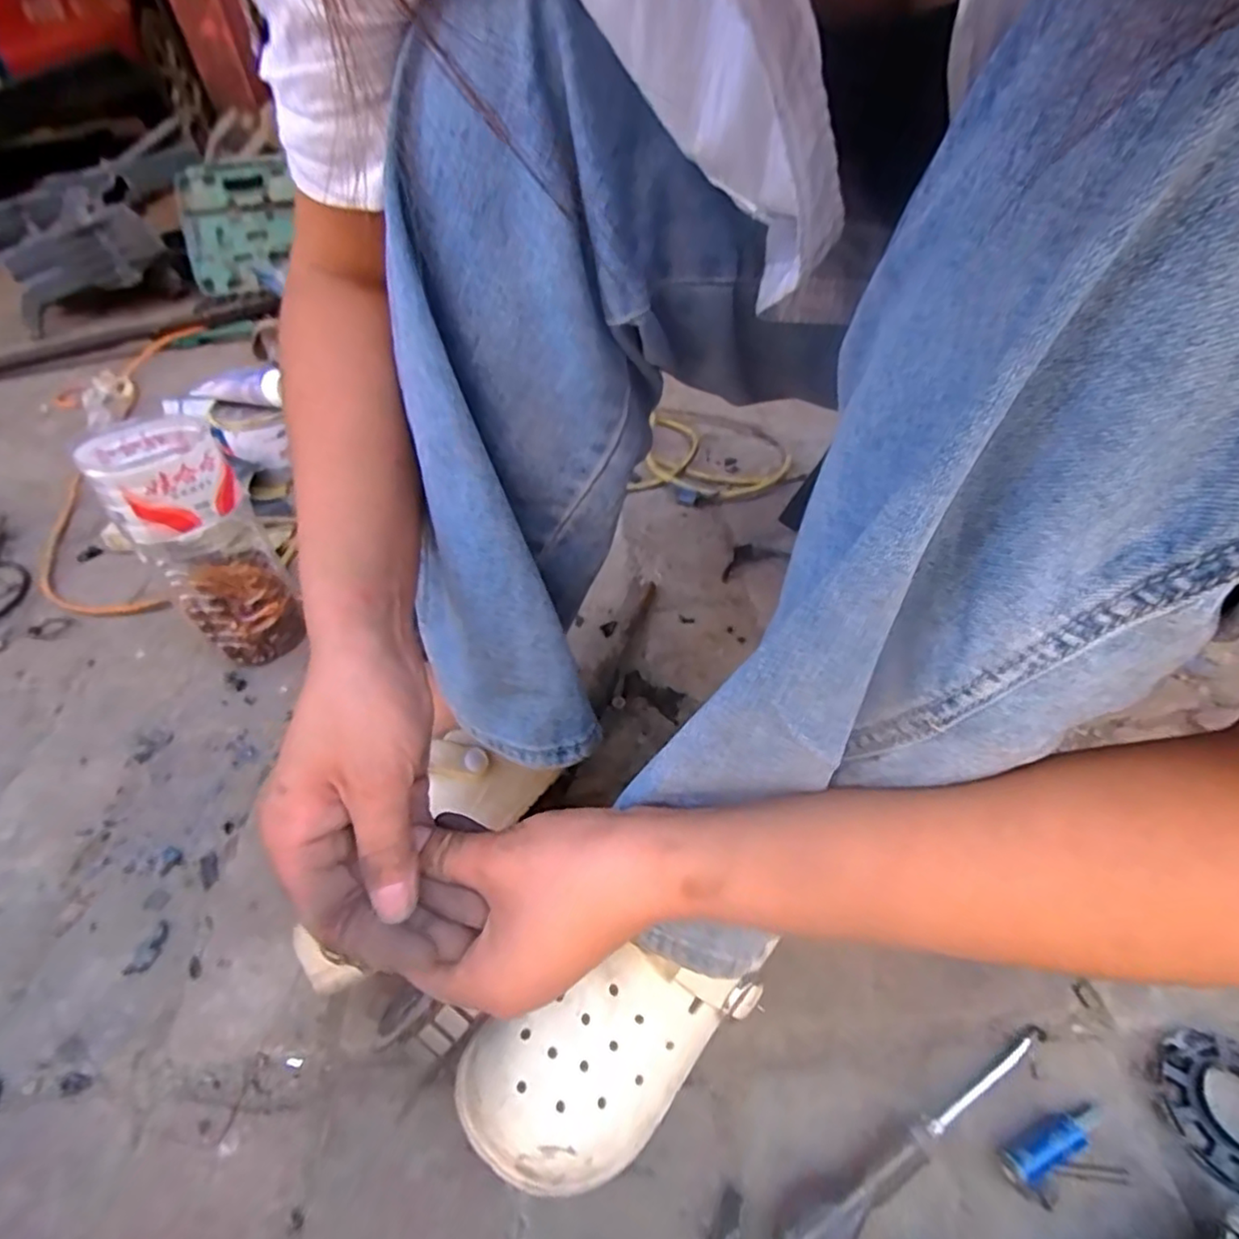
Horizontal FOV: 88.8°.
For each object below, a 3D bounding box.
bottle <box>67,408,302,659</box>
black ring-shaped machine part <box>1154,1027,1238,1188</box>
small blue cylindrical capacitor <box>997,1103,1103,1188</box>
[{"bbox_3d":[-0.391,-0.067,0.605,0.094,0.219,0.103,-34,51,-26],"label":"bottle"},{"bbox_3d":[0.354,0.278,0.366,0.078,0.016,0.068,-17,46,-12],"label":"black ring-shaped machine part"},{"bbox_3d":[0.248,0.295,0.358,0.069,0.014,0.017,-19,46,-14],"label":"small blue cylindrical capacitor"}]

